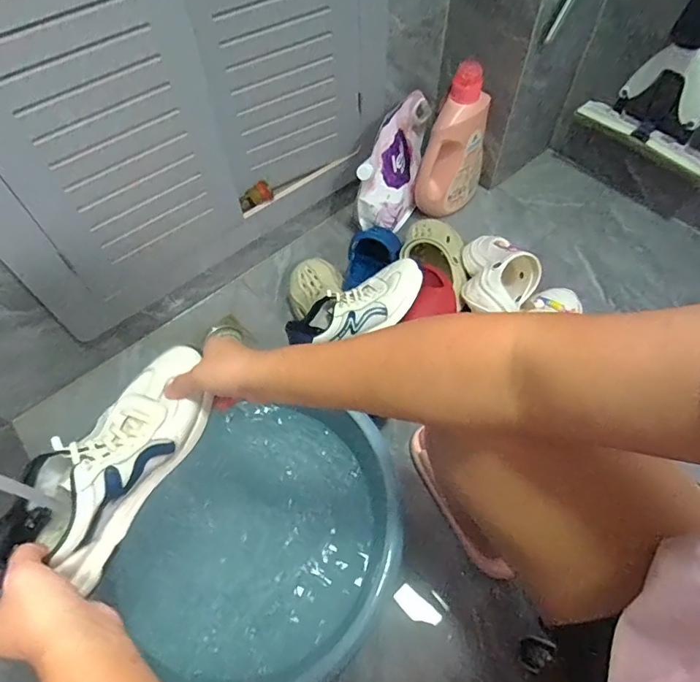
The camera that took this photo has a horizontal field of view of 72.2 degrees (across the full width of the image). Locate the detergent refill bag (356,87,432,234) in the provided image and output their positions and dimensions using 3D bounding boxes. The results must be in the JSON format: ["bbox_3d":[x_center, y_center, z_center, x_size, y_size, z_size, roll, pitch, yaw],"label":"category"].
[{"bbox_3d":[0.104,-0.395,1.075,0.097,0.215,0.269,13,60,9],"label":"detergent refill bag"}]

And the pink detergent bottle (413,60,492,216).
[{"bbox_3d":[0.229,-0.429,1.042,0.108,0.295,0.138,29,64,17],"label":"pink detergent bottle"}]

